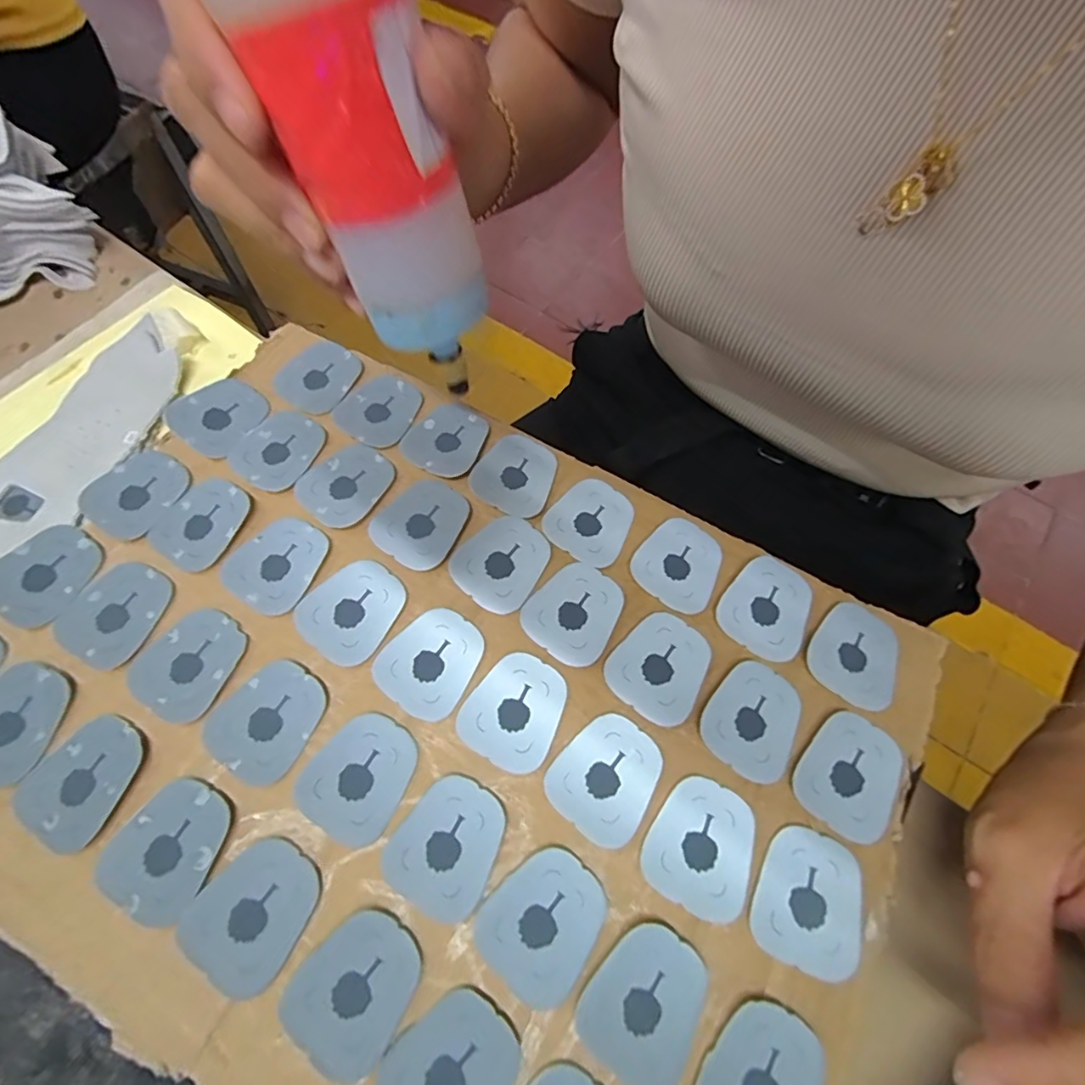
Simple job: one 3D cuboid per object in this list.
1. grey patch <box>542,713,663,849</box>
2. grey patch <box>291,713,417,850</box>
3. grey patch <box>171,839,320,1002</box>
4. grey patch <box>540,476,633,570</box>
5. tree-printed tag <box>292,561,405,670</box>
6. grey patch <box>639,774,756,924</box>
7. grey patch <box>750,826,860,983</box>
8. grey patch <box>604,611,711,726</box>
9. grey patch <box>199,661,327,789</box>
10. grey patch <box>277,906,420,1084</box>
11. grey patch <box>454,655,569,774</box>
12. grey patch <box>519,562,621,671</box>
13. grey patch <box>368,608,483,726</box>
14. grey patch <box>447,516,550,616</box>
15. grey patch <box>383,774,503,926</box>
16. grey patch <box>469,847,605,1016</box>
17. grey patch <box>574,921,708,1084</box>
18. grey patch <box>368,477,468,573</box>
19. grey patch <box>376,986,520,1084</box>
[{"bbox_3d":[0.022,0.080,0.184,0.033,0.004,0.038,38,70,15],"label":"grey patch"},{"bbox_3d":[-0.062,0.080,0.184,0.032,0.004,0.038,36,69,6],"label":"grey patch"},{"bbox_3d":[-0.090,0.115,0.167,0.033,0.004,0.038,34,69,14],"label":"grey patch"},{"bbox_3d":[0.021,-0.010,0.228,0.033,0.006,0.038,32,69,13],"label":"grey patch"},{"bbox_3d":[-0.073,0.025,0.206,0.033,0.004,0.038,33,69,13],"label":"tree-printed tag"},{"bbox_3d":[0.053,0.099,0.175,0.032,0.004,0.038,27,68,11],"label":"grey patch"},{"bbox_3d":[0.086,0.114,0.171,0.033,0.004,0.038,22,67,9],"label":"grey patch"},{"bbox_3d":[0.045,0.046,0.200,0.033,0.004,0.038,39,70,15],"label":"grey patch"},{"bbox_3d":[-0.098,0.062,0.189,0.033,0.004,0.039,28,68,11],"label":"grey patch"},{"bbox_3d":[-0.056,0.133,0.160,0.032,0.004,0.038,35,69,14],"label":"grey patch"},{"bbox_3d":[-0.010,0.060,0.193,0.033,0.004,0.038,31,69,12],"label":"grey patch"},{"bbox_3d":[0.013,0.026,0.209,0.033,0.004,0.037,36,70,14],"label":"grey patch"},{"bbox_3d":[-0.041,0.044,0.200,0.032,0.004,0.038,35,69,14],"label":"grey patch"},{"bbox_3d":[-0.016,0.007,0.218,0.033,0.004,0.038,35,69,14],"label":"grey patch"},{"bbox_3d":[-0.031,0.099,0.175,0.033,0.004,0.039,33,69,13],"label":"grey patch"},{"bbox_3d":[0.000,0.118,0.166,0.033,0.004,0.038,40,71,16],"label":"grey patch"},{"bbox_3d":[0.030,0.136,0.158,0.031,0.004,0.039,33,69,13],"label":"grey patch"},{"bbox_3d":[-0.050,-0.009,0.223,0.033,0.004,0.038,33,69,13],"label":"grey patch"},{"bbox_3d":[-0.025,0.152,0.152,0.038,0.004,0.033,-41,72,-17],"label":"grey patch"}]

